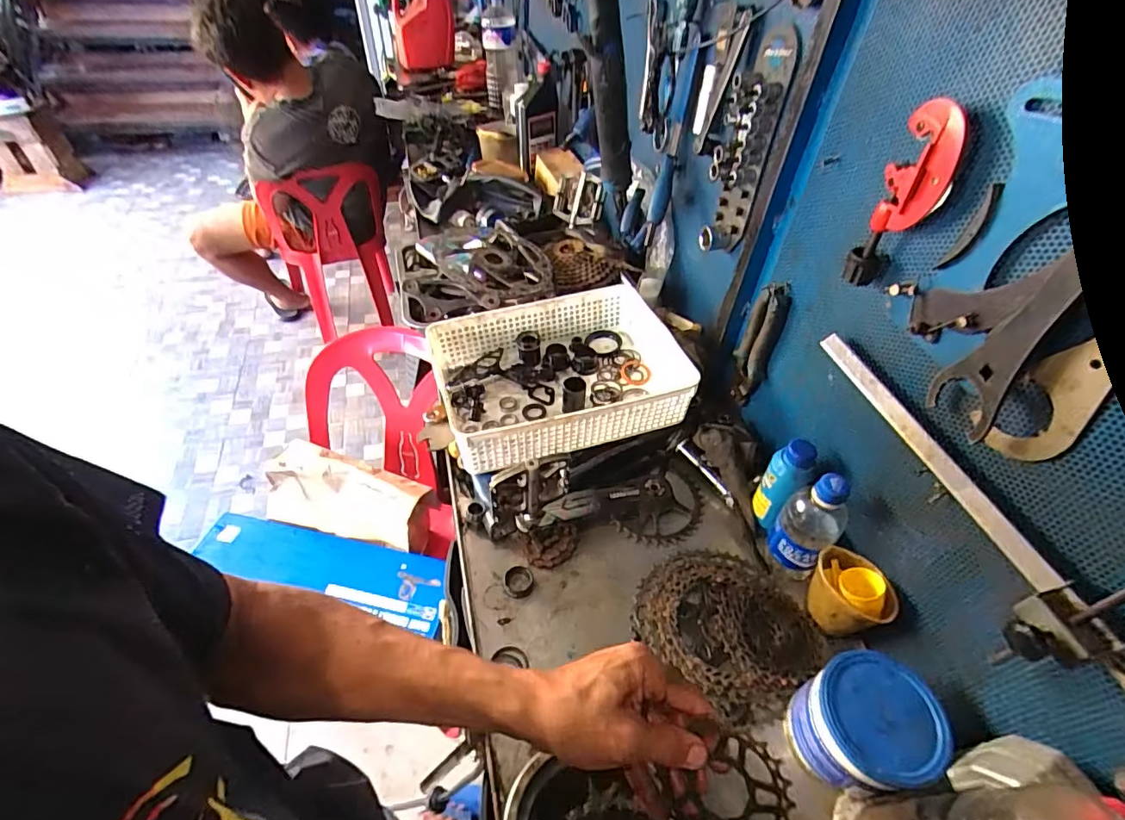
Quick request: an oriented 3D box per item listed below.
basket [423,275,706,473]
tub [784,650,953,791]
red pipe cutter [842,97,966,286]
[{"bbox_3d":[-0.004,-0.049,0.759,0.332,0.100,0.248,-10,48,-13],"label":"basket"},{"bbox_3d":[0.275,0.295,0.486,0.104,0.097,0.098,2,46,-2],"label":"tub"},{"bbox_3d":[0.285,-0.171,0.437,0.047,0.150,0.023,35,54,26],"label":"red pipe cutter"}]

